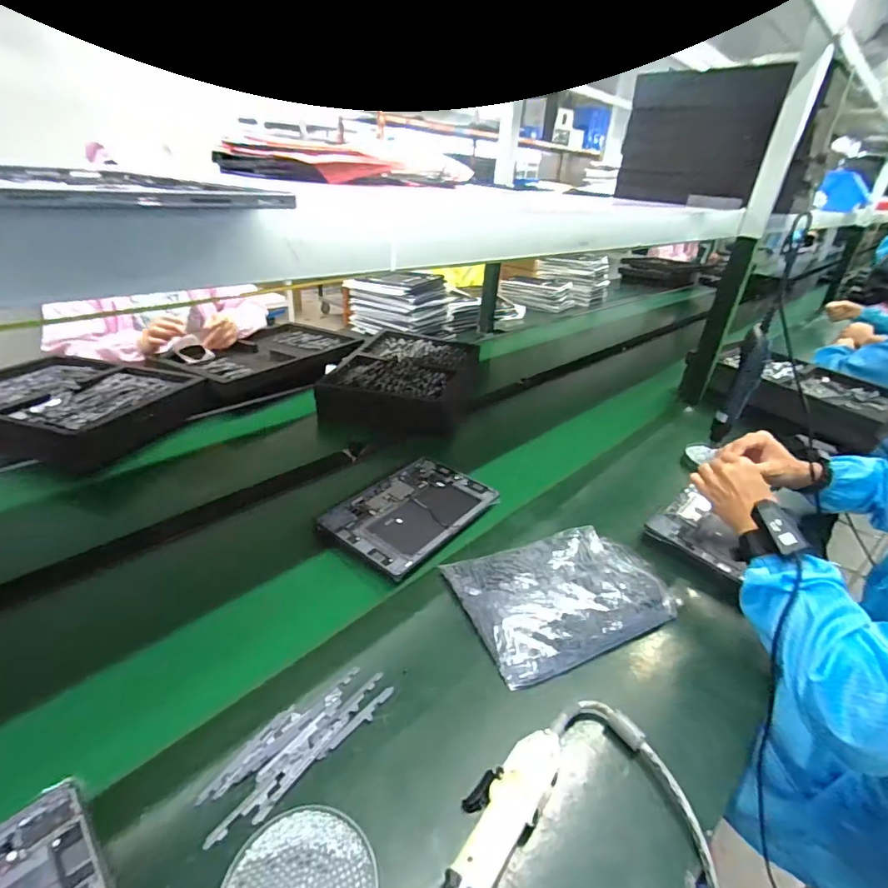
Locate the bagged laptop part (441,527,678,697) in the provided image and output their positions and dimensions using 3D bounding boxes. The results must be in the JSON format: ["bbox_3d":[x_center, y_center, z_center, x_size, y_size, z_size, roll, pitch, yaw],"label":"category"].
[{"bbox_3d":[0.166,0.195,0.635,0.282,0.033,0.175,-11,33,-24],"label":"bagged laptop part"}]

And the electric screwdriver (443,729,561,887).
[{"bbox_3d":[0.041,0.327,0.404,0.054,0.033,0.198,28,36,30],"label":"electric screwdriver"}]

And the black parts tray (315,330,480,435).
[{"bbox_3d":[-0.097,-0.166,1.209,0.339,0.099,0.401,9,30,8],"label":"black parts tray"}]

